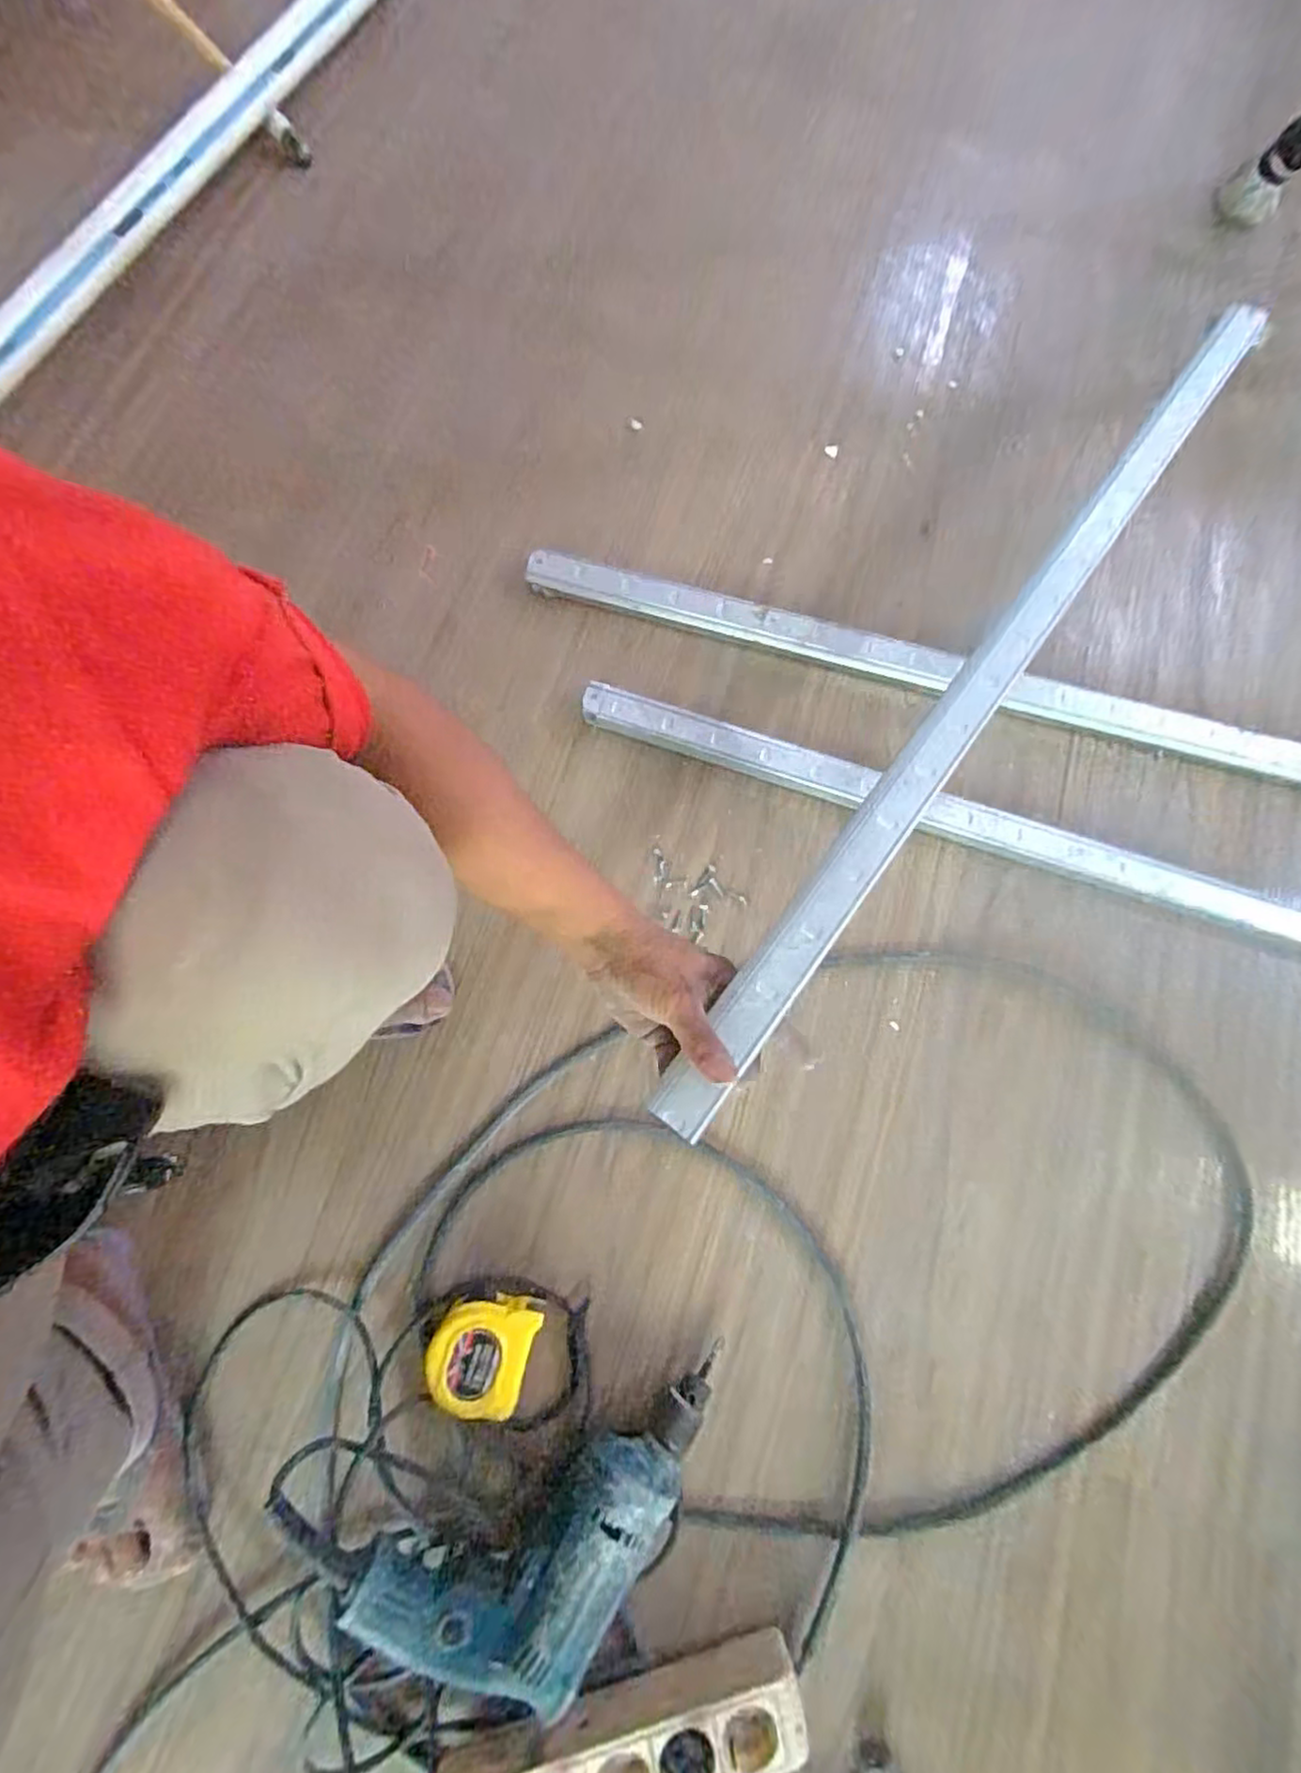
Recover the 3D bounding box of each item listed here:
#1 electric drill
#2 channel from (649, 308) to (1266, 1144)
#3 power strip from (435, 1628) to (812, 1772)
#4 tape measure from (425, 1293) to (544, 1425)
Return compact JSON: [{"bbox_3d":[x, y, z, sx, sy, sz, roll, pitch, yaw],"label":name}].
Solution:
[{"bbox_3d":[-0.092,0.467,0.479,0.302,0.100,0.155,-11,77,-5],"label":"electric drill"},{"bbox_3d":[0.285,-0.191,0.538,0.040,0.018,0.891,37,74,9],"label":"channel"},{"bbox_3d":[-0.015,0.577,0.454,0.237,0.039,0.061,-9,75,-7],"label":"power strip"},{"bbox_3d":[-0.130,0.368,0.538,0.080,0.051,0.083,18,76,2],"label":"tape measure"}]

